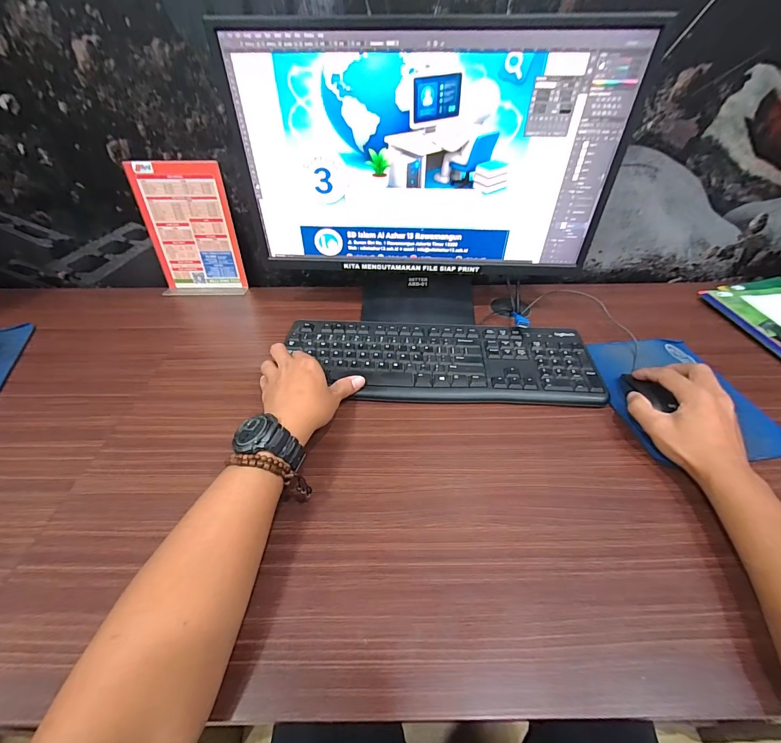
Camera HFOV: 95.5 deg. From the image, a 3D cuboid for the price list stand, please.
[{"bbox_3d":[-0.348,-0.237,0.618,0.149,0.208,0.047,-1,43,0],"label":"price list stand"}]

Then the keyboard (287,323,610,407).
[{"bbox_3d":[0.064,-0.019,0.501,0.420,0.015,0.155,5,43,7],"label":"keyboard"}]

